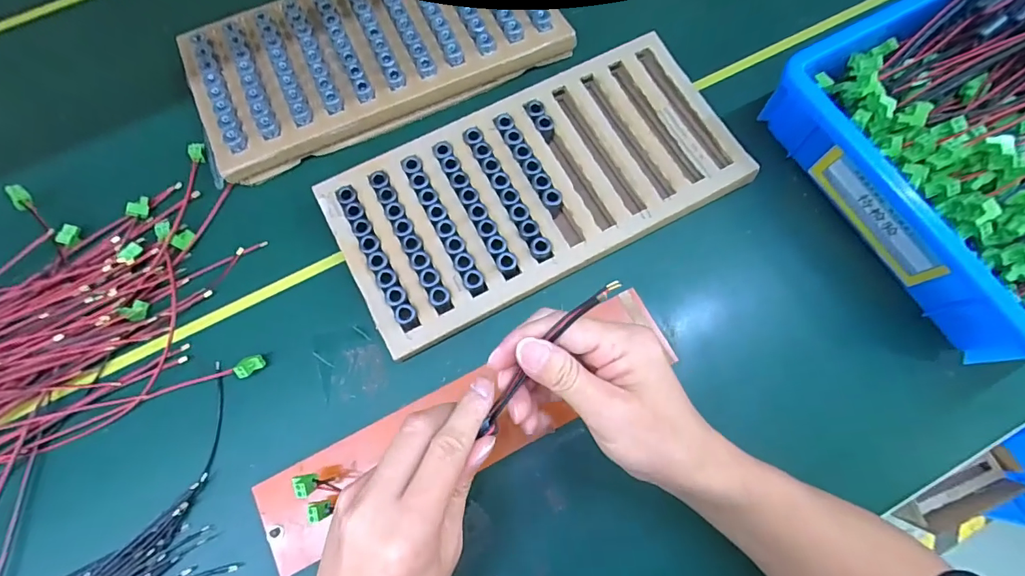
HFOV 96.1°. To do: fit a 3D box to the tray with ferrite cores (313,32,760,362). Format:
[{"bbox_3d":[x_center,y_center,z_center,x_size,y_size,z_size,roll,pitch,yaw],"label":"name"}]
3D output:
[{"bbox_3d":[0.024,-0.094,0.424,0.359,0.031,0.180,-28,78,-8],"label":"tray with ferrite cores"}]

